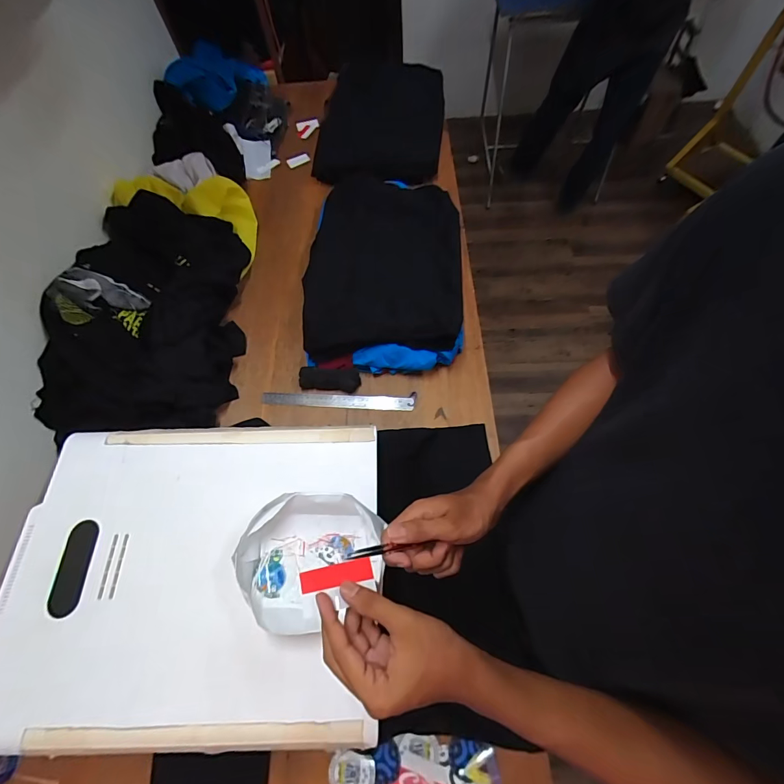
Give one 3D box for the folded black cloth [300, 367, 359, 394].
[{"bbox_3d":[-0.132,-0.030,0.824,0.125,0.032,0.050,2,64,4],"label":"folded black cloth"}]

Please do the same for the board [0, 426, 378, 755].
[{"bbox_3d":[-0.276,0.238,0.531,0.499,0.024,0.394,-3,63,1],"label":"board"}]

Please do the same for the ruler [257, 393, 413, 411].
[{"bbox_3d":[-0.115,0.019,0.816,0.319,0.006,0.029,2,73,3],"label":"ruler"}]

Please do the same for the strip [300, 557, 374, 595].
[{"bbox_3d":[-0.051,0.170,0.355,0.065,0.004,0.019,-5,62,-18],"label":"strip"}]

